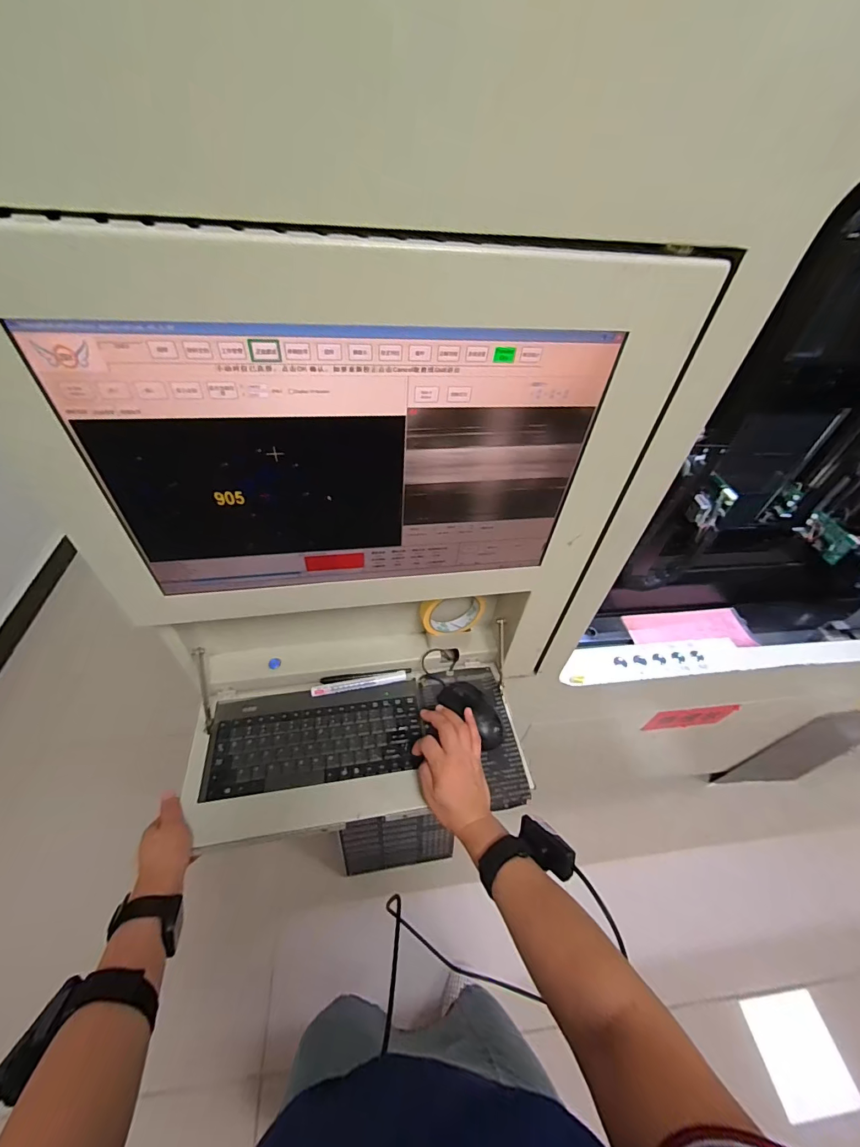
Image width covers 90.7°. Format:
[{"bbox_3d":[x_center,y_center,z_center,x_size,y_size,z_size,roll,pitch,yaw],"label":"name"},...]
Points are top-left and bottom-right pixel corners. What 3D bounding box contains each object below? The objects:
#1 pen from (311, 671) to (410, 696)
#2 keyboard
[{"bbox_3d":[-0.105,0.165,0.638,0.140,0.011,0.017,-9,49,-12],"label":"pen"},{"bbox_3d":[-0.151,0.220,0.581,0.279,0.018,0.127,-5,49,-11],"label":"keyboard"}]

